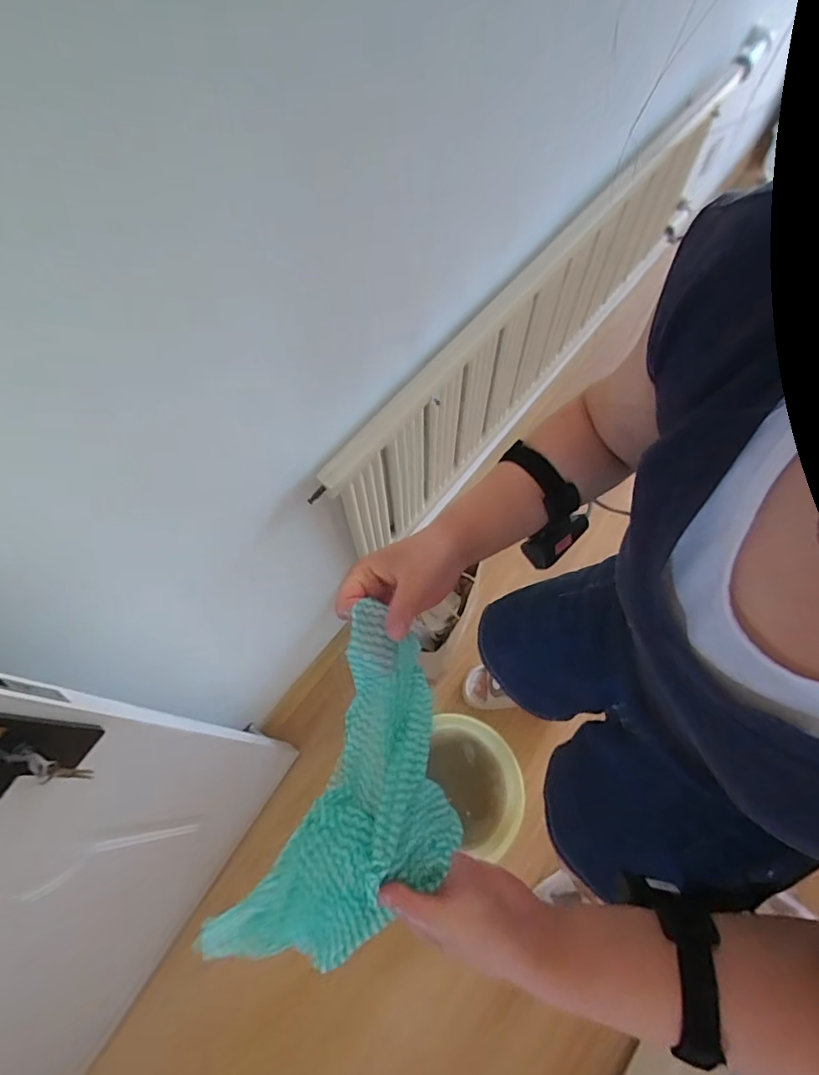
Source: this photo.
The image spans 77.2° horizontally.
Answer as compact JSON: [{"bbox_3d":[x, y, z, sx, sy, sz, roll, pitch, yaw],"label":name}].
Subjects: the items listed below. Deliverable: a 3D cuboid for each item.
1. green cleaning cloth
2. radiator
[{"bbox_3d":[-0.022,0.180,0.369,0.121,0.069,0.225,20,68,11],"label":"green cleaning cloth"},{"bbox_3d":[0.346,-0.529,1.237,0.075,0.503,1.534,37,72,17],"label":"radiator"}]

